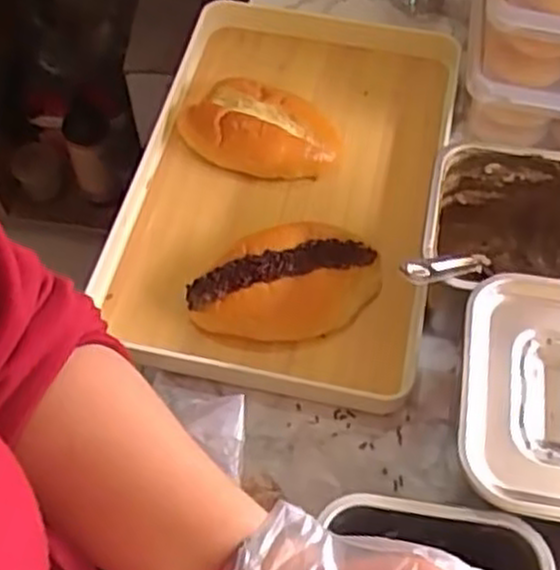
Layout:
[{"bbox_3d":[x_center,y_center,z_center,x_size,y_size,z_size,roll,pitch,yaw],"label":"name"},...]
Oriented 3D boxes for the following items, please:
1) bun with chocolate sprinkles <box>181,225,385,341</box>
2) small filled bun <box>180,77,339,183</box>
[{"bbox_3d":[0.003,0.000,0.550,0.134,0.045,0.085,-20,63,-13],"label":"bun with chocolate sprinkles"},{"bbox_3d":[-0.016,-0.125,0.632,0.133,0.037,0.080,14,60,6],"label":"small filled bun"}]

